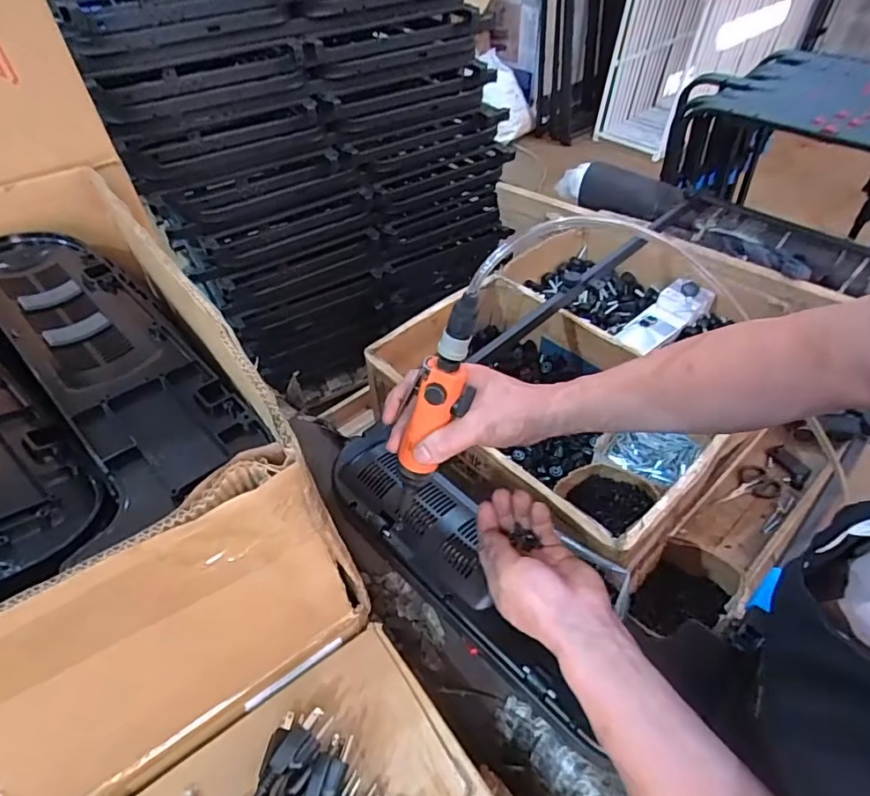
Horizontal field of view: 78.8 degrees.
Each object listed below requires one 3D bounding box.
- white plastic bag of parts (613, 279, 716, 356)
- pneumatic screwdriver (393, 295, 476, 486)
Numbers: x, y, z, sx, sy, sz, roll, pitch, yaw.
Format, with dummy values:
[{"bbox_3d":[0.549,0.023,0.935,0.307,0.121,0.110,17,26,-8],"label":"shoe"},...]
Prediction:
[{"bbox_3d":[0.470,-0.166,1.093,0.225,0.043,0.092,-34,54,-9],"label":"white plastic bag of parts"},{"bbox_3d":[0.006,-0.002,0.476,0.039,0.197,0.034,-14,44,-41],"label":"pneumatic screwdriver"}]

